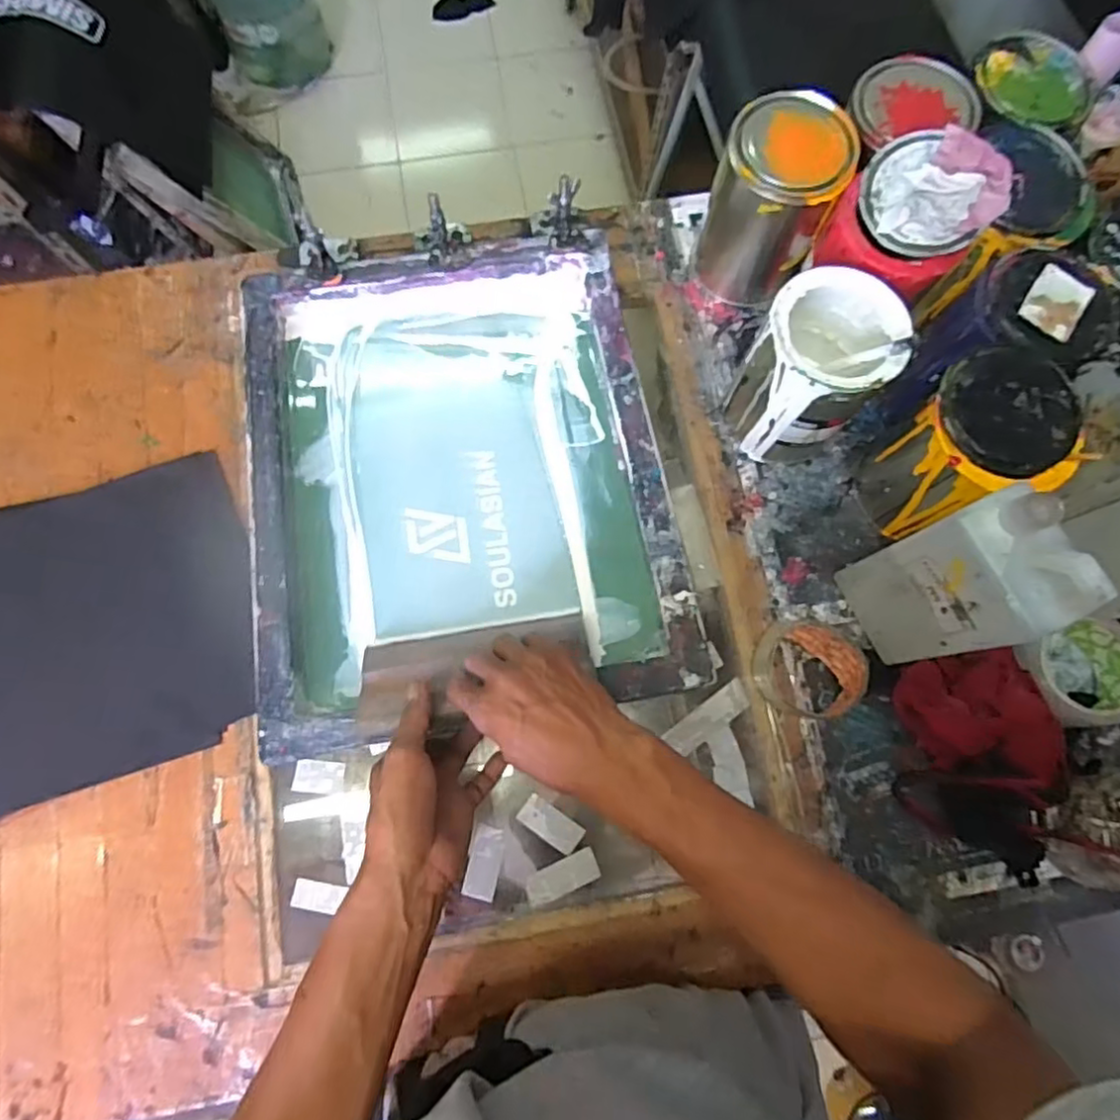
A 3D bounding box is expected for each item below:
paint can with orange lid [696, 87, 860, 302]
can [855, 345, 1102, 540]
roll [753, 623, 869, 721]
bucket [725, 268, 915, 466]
[{"bbox_3d":[0.195,-0.334,0.619,0.108,0.154,0.101,15,76,2],"label":"paint can with orange lid"},{"bbox_3d":[0.340,-0.087,0.561,0.103,0.157,0.103,0,76,-2],"label":"can"},{"bbox_3d":[0.223,0.095,0.575,0.091,0.040,0.082,15,77,2],"label":"roll"},{"bbox_3d":[0.220,-0.167,0.583,0.110,0.146,0.119,40,79,8],"label":"bucket"}]

